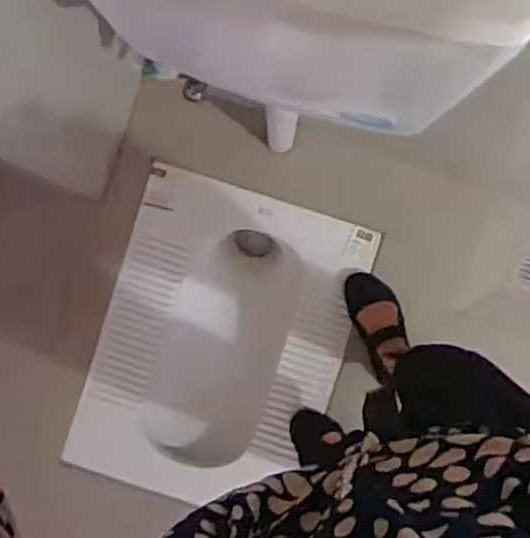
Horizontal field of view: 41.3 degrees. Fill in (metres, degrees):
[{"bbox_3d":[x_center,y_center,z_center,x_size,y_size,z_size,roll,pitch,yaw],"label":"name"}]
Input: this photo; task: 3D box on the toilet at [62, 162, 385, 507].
[{"bbox_3d":[-0.081,0.143,1.371,0.439,0.162,0.584,18,90,0],"label":"toilet"}]

